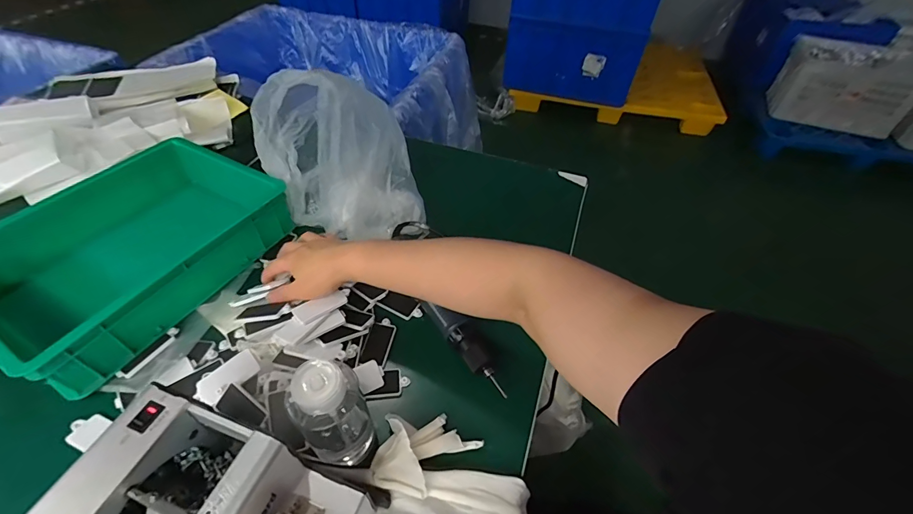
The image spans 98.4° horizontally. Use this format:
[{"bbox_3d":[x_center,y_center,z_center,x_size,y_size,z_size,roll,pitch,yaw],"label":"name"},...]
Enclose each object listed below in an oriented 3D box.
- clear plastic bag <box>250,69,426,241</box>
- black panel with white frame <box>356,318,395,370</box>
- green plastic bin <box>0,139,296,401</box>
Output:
[{"bbox_3d":[-0.164,-0.145,0.567,0.204,0.199,0.178,-19,52,-20],"label":"clear plastic bag"},{"bbox_3d":[-0.098,0.106,0.492,0.036,0.013,0.068,18,51,-3],"label":"black panel with white frame"},{"bbox_3d":[-0.444,-0.014,0.541,0.268,0.094,0.335,25,50,17],"label":"green plastic bin"}]

